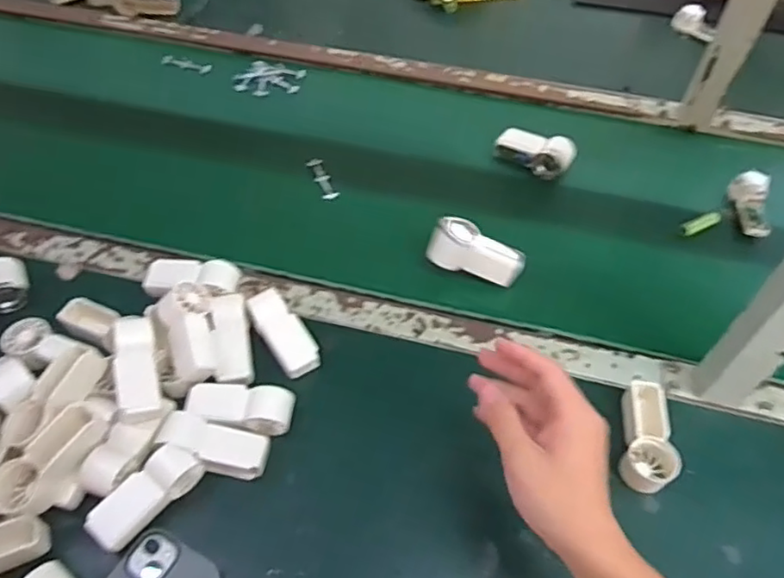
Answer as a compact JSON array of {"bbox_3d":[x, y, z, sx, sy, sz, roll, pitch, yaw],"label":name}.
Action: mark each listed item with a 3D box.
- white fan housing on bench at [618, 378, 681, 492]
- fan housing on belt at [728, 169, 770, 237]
[{"bbox_3d":[0.227,0.127,0.553,0.038,0.035,0.097,6,66,3],"label":"white fan housing on bench"},{"bbox_3d":[0.440,-0.105,0.762,0.044,0.030,0.088,15,53,9],"label":"fan housing on belt"}]

